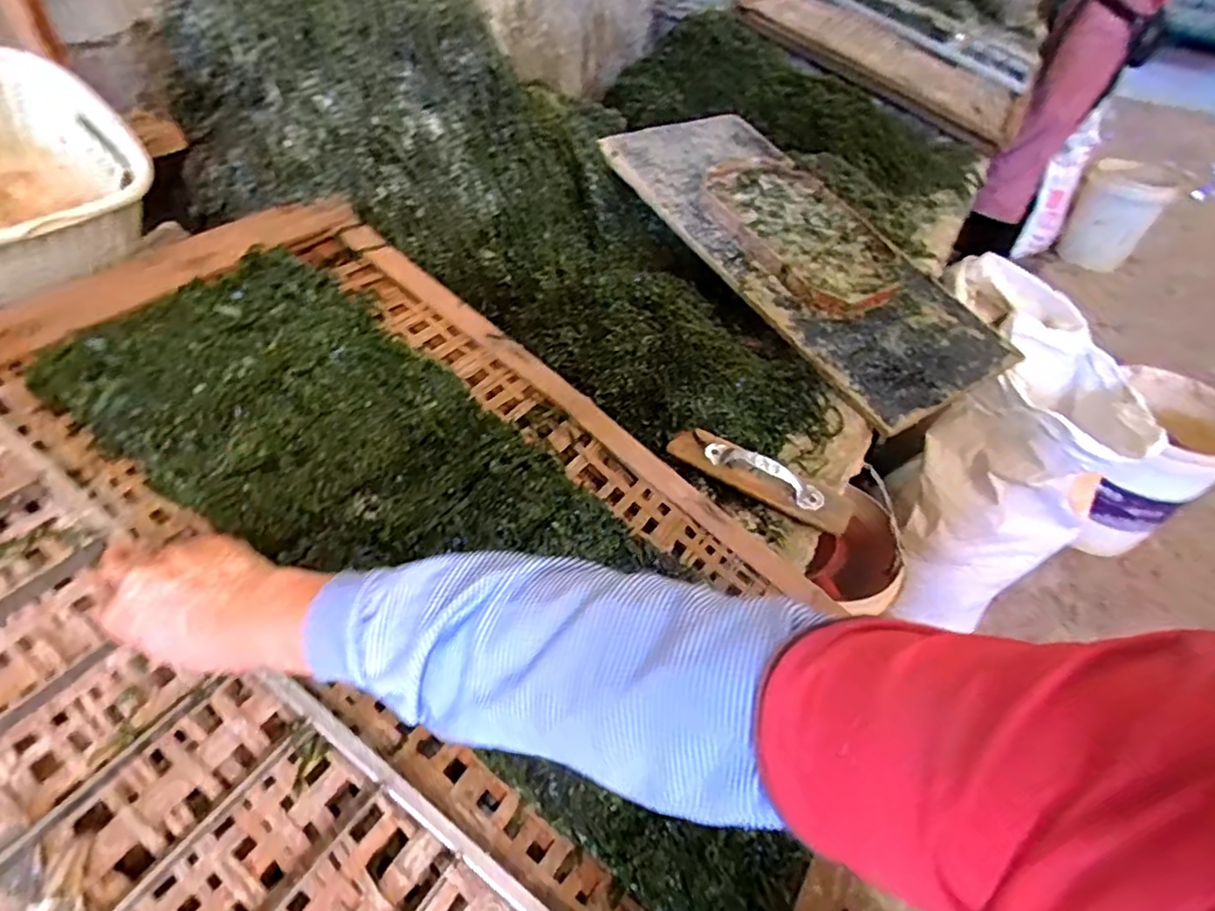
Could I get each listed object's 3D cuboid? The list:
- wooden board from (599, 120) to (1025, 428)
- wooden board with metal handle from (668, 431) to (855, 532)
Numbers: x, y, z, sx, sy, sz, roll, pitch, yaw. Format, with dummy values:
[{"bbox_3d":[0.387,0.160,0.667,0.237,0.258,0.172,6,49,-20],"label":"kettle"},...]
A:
[{"bbox_3d":[0.320,-0.363,1.023,0.356,0.031,0.717,-24,65,-27],"label":"wooden board"},{"bbox_3d":[0.180,0.021,0.717,0.219,0.041,0.064,20,48,15],"label":"wooden board with metal handle"}]

